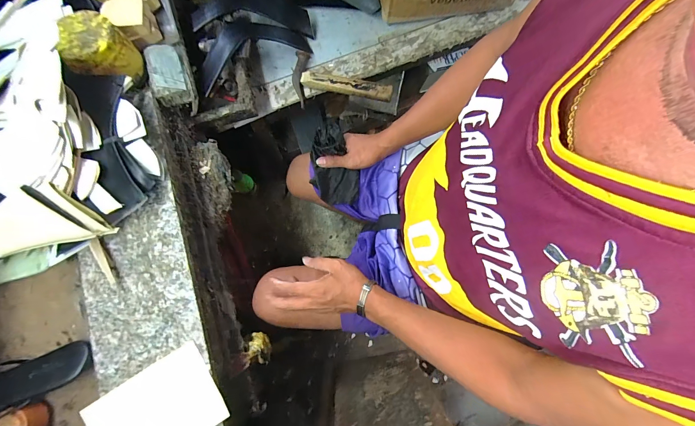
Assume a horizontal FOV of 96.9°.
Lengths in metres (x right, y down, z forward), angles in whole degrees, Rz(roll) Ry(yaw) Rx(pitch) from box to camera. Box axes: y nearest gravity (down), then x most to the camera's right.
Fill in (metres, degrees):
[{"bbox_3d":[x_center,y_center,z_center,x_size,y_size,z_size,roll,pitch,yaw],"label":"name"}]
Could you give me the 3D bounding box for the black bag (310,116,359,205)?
[{"bbox_3d":[-0.028,-0.093,0.634,0.096,0.203,0.030,-10,45,-1],"label":"black bag"}]

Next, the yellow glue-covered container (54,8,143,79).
[{"bbox_3d":[-0.393,-0.257,0.493,0.091,0.079,0.089,0,78,1],"label":"yellow glue-covered container"}]

